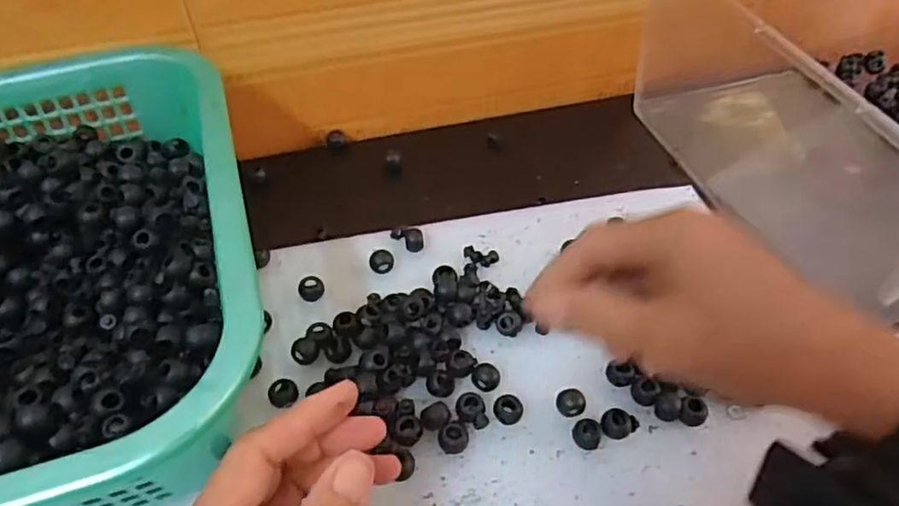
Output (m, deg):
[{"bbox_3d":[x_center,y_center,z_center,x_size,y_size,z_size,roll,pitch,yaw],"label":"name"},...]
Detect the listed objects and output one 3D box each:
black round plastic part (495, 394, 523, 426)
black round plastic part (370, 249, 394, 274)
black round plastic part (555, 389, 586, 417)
[{"bbox_3d":[0.032,0.084,0.343,0.015,0.009,0.014,0,47,0],"label":"black round plastic part"},{"bbox_3d":[-0.043,0.005,0.406,0.013,0.008,0.015,30,54,25],"label":"black round plastic part"},{"bbox_3d":[0.066,0.081,0.345,0.015,0.009,0.013,15,49,14],"label":"black round plastic part"}]

